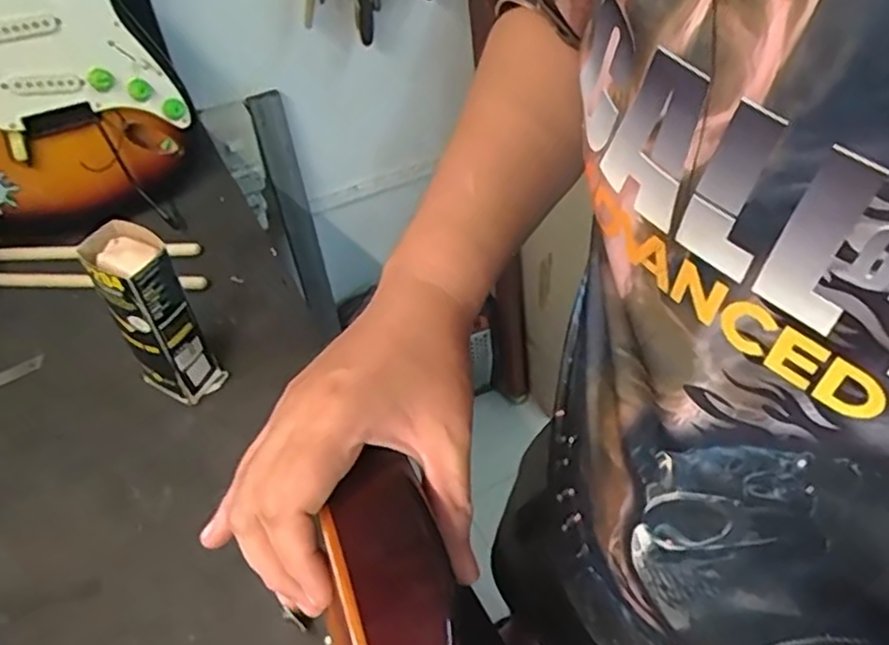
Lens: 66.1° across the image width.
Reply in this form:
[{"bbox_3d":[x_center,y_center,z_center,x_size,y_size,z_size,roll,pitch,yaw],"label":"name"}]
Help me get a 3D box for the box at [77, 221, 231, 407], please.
[{"bbox_3d":[-0.272,0.003,0.652,0.068,0.198,0.063,29,56,22],"label":"box"}]

